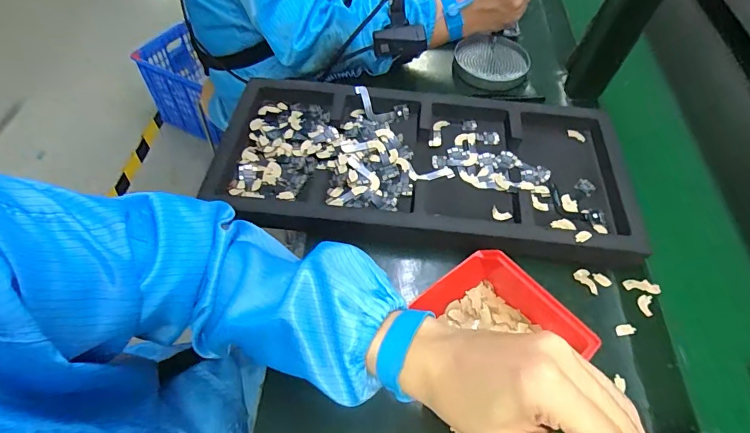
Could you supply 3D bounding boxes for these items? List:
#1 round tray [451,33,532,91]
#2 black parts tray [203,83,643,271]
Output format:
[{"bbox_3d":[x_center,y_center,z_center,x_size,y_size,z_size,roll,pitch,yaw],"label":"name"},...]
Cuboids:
[{"bbox_3d":[0.182,-0.242,0.673,0.108,0.031,0.107,1,54,-1],"label":"round tray"},{"bbox_3d":[0.060,-0.067,0.533,0.503,0.035,0.244,5,54,2],"label":"black parts tray"}]

